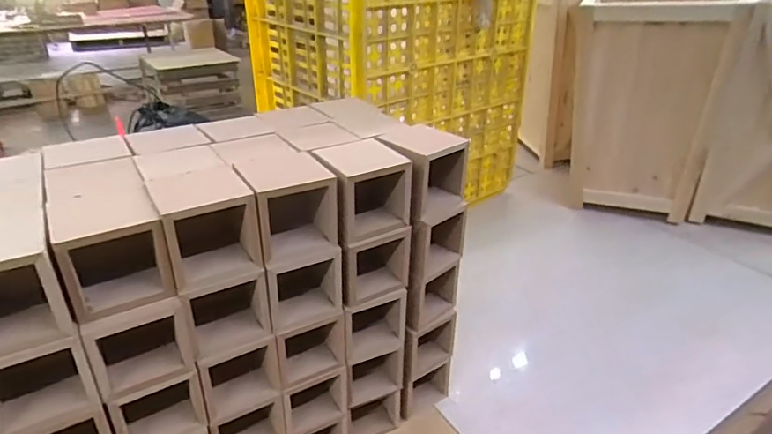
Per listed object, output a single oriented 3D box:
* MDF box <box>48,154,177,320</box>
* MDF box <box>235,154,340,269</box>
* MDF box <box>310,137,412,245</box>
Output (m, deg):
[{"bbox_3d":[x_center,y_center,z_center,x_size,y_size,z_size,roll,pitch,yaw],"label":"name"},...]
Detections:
[{"bbox_3d":[-0.200,0.011,0.366,0.060,0.065,0.130,-16,32,-28],"label":"MDF box"},{"bbox_3d":[-0.077,-0.009,0.399,0.062,0.062,0.059,-15,32,-26],"label":"MDF box"},{"bbox_3d":[-0.023,-0.023,0.432,0.070,0.064,0.065,-20,34,-33],"label":"MDF box"}]

